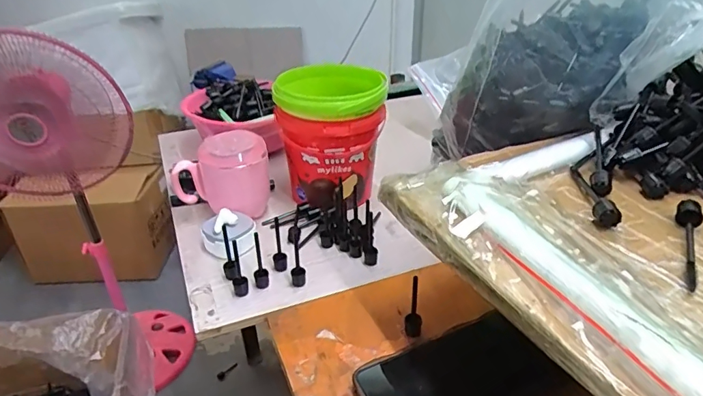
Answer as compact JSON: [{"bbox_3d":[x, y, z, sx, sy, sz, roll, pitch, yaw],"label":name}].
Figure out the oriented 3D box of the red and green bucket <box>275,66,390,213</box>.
[{"bbox_3d":[-0.026,-0.073,0.601,0.125,0.161,0.129,0,31,0],"label":"red and green bucket"}]

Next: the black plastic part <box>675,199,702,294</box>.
[{"bbox_3d":[0.213,0.026,0.297,0.015,0.013,0.084,18,36,28],"label":"black plastic part"}]

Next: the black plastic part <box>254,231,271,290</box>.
[{"bbox_3d":[-0.092,0.064,0.470,0.015,0.060,0.014,-7,32,-11],"label":"black plastic part"}]

